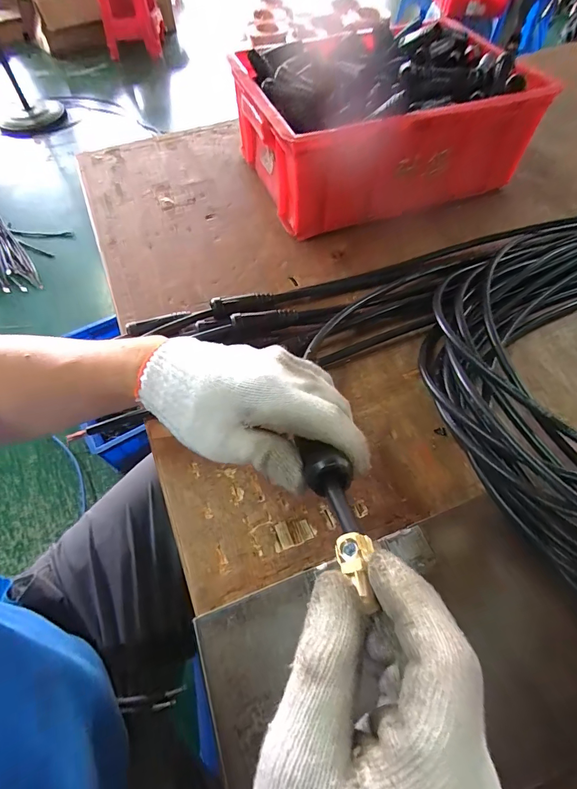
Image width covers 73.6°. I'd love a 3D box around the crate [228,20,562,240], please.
[{"bbox_3d":[0.142,-0.404,0.583,0.377,0.140,0.217,-17,59,-9],"label":"crate"}]

